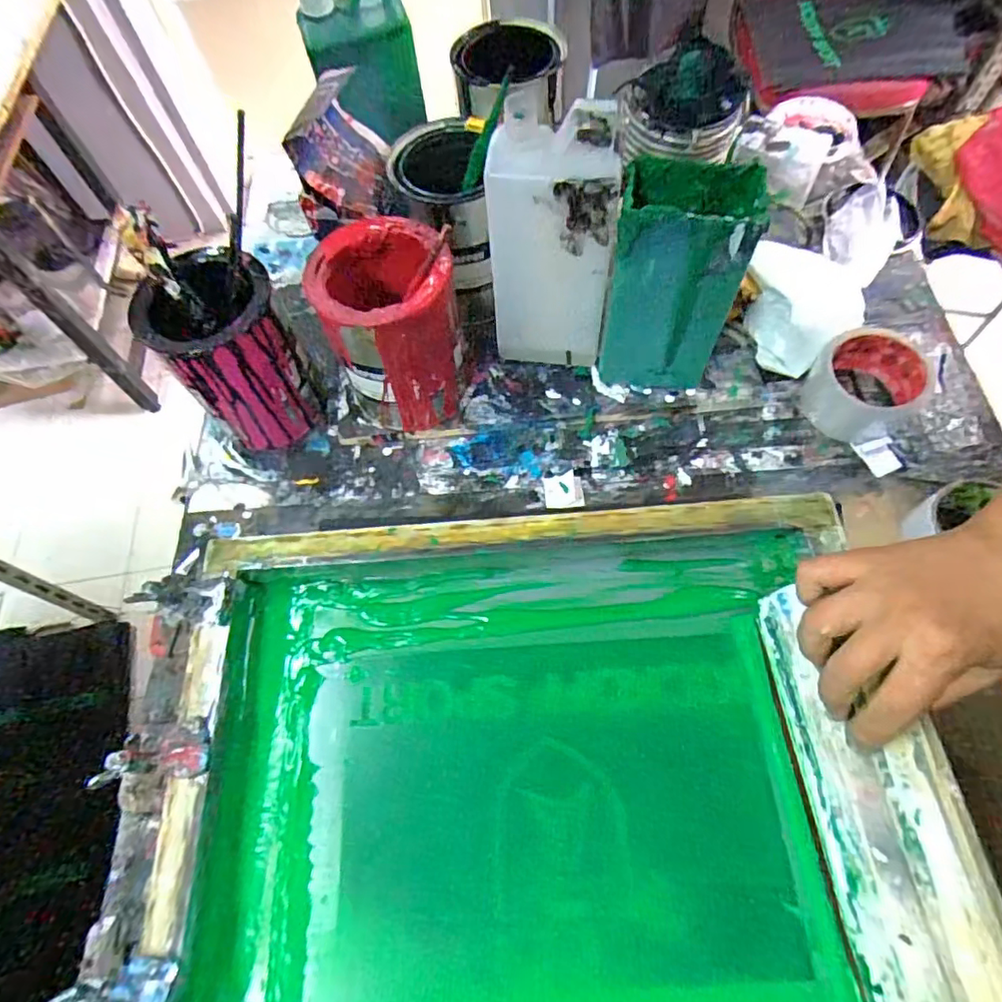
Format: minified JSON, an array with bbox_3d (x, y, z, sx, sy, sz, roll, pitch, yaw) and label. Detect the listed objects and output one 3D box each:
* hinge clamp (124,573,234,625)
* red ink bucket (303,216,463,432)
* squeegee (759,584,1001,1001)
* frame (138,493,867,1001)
[{"bbox_3d":[-0.233,0.070,0.425,0.056,0.039,0.037,0,64,4],"label":"hinge clamp"},{"bbox_3d":[-0.087,-0.137,0.495,0.104,0.161,0.113,-1,65,3],"label":"red ink bucket"},{"bbox_3d":[0.224,0.179,0.339,0.030,0.104,0.260,5,60,-19],"label":"squeegee"},{"bbox_3d":[0.016,0.200,0.396,0.469,0.062,0.399,-4,65,2],"label":"frame"}]

